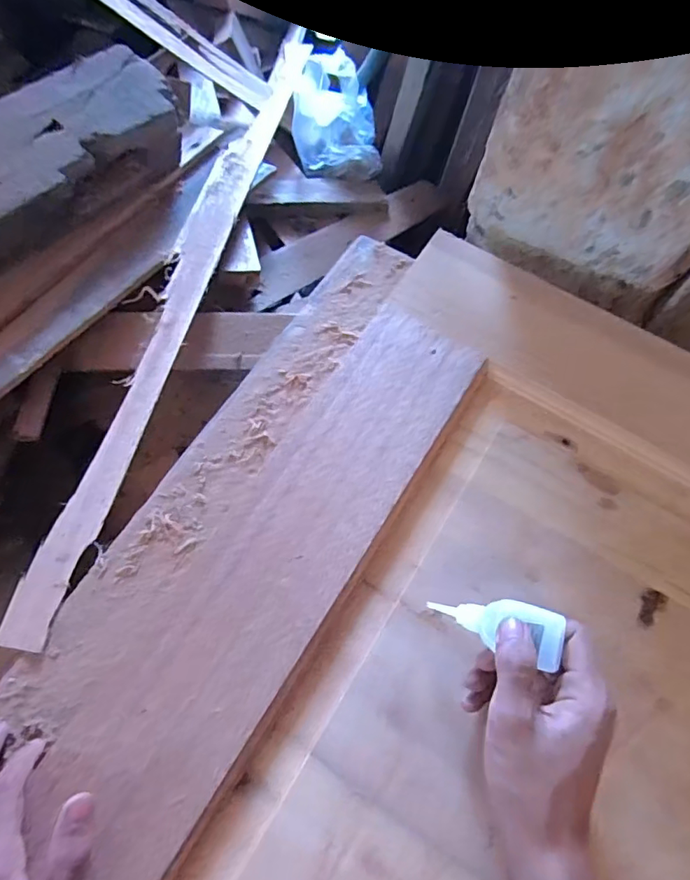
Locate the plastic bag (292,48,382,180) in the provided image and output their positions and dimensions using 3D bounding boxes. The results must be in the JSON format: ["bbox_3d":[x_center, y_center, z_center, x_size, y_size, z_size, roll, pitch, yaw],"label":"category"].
[{"bbox_3d":[-0.010,-0.460,0.768,0.131,0.177,0.082,-6,69,-4],"label":"plastic bag"}]

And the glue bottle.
[{"bbox_3d":[0.093,0.115,0.335,0.084,0.013,0.033,5,66,32],"label":"glue bottle"}]

